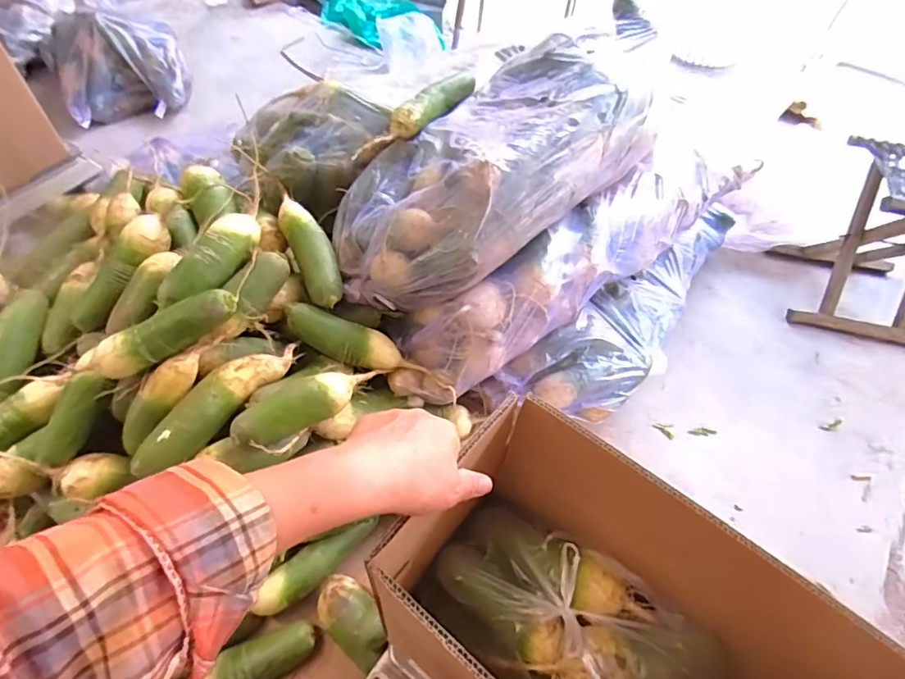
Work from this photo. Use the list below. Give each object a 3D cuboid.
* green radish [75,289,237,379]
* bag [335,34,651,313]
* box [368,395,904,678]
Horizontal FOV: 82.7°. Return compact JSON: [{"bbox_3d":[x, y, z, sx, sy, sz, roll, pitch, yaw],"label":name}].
[{"bbox_3d":[-0.370,-0.005,0.644,0.204,0.044,0.047,-27,57,-1],"label":"green radish"},{"bbox_3d":[0.050,-0.271,0.794,0.520,0.213,0.300,-31,61,-25],"label":"bag"},{"bbox_3d":[0.131,0.256,0.408,0.349,0.219,0.184,34,57,20],"label":"box"}]

